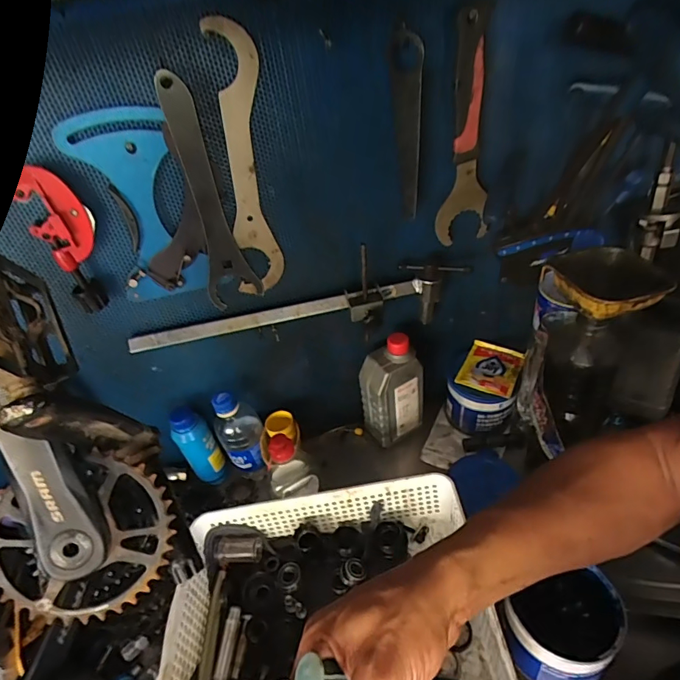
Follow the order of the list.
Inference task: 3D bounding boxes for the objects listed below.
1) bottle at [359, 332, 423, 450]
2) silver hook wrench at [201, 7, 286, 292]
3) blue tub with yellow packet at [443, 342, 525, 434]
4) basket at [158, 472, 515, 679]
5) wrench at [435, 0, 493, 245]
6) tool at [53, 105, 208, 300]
[{"bbox_3d":[0.076,0.072,0.661,0.082,0.168,0.063,-29,42,-22],"label":"bottle"},{"bbox_3d":[-0.097,-0.177,0.481,0.051,0.274,0.011,-9,37,-12],"label":"silver hook wrench"},{"bbox_3d":[0.222,0.076,0.694,0.100,0.088,0.113,11,43,24],"label":"blue tub with yellow packet"},{"bbox_3d":[-0.013,0.289,0.496,0.341,0.081,0.240,-13,38,-3],"label":"basket"},{"bbox_3d":[0.137,-0.224,0.500,0.062,0.245,0.019,-18,44,-5],"label":"wrench"},{"bbox_3d":[-0.207,-0.133,0.465,0.096,0.193,0.015,-16,39,-7],"label":"tool"}]

